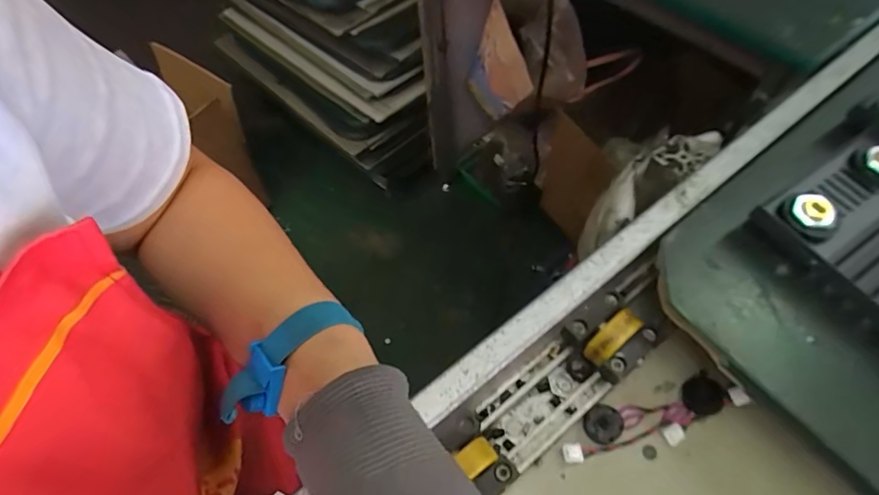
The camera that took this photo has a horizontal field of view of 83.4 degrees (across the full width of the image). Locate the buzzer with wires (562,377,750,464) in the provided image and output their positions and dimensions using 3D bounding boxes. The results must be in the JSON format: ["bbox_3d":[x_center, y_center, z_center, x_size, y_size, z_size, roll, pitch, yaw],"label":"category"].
[{"bbox_3d":[0.158,0.129,0.369,0.138,0.020,0.036,-14,59,-7],"label":"buzzer with wires"}]

